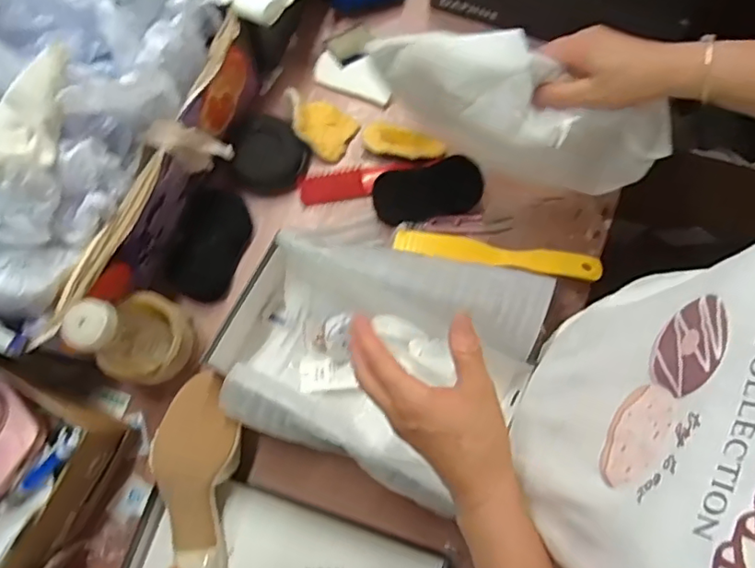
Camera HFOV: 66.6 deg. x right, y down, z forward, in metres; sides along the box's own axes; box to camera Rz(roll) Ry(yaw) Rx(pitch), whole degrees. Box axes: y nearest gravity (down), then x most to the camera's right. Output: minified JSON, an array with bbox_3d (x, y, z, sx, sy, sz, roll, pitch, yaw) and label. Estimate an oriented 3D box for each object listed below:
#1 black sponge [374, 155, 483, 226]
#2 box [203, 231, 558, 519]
[{"bbox_3d":[0.056,-0.106,0.659,0.126,0.037,0.061,-12,76,11],"label":"black sponge"},{"bbox_3d":[-0.008,0.060,0.587,0.309,0.107,0.232,22,78,6],"label":"box"}]

